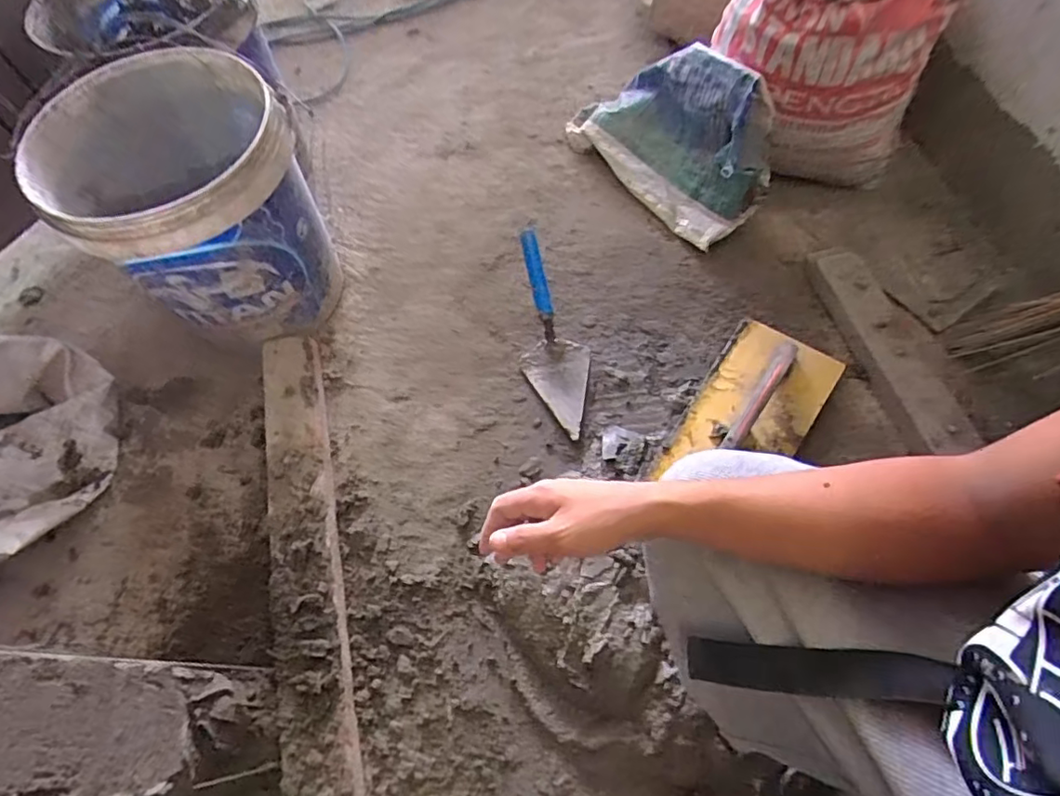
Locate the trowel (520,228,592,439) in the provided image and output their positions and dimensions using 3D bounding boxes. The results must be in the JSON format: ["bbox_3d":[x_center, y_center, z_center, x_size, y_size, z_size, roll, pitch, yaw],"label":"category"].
[{"bbox_3d":[0.033,-0.093,0.864,0.102,0.065,0.313,-12,81,-2],"label":"trowel"}]

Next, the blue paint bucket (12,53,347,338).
[{"bbox_3d":[-0.446,-0.253,0.813,0.295,0.287,0.281,-2,64,3],"label":"blue paint bucket"}]

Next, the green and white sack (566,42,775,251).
[{"bbox_3d":[0.225,-0.442,0.942,0.170,0.199,0.369,-32,65,-12],"label":"green and white sack"}]

